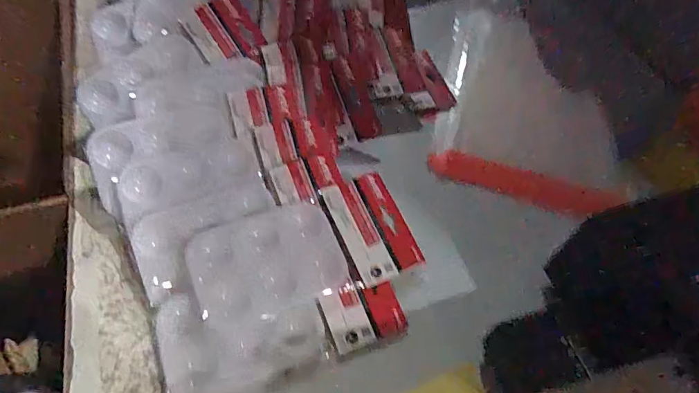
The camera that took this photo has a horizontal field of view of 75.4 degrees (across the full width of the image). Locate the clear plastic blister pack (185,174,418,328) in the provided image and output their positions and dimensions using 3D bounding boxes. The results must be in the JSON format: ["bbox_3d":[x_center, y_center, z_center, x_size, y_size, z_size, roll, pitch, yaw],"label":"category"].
[{"bbox_3d":[-0.039,0.048,0.396,0.193,0.015,0.094,-19,71,-16],"label":"clear plastic blister pack"}]

